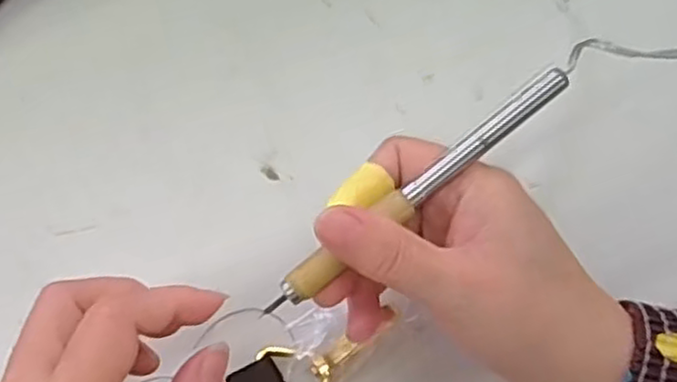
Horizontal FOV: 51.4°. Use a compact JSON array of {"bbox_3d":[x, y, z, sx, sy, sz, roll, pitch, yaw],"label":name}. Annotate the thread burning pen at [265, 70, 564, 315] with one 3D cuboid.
[{"bbox_3d":[0.028,-0.001,0.248,0.132,0.007,0.010,-38,67,-2],"label":"thread burning pen"}]

